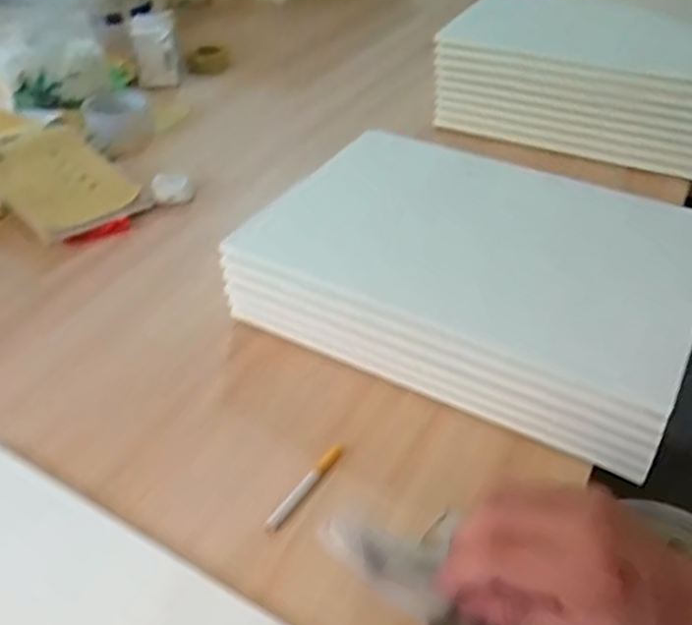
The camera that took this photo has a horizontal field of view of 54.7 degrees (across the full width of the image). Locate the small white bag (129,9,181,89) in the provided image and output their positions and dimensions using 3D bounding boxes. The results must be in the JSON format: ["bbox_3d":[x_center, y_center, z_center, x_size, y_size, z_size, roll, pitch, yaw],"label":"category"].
[{"bbox_3d":[-0.302,-0.430,1.077,0.070,0.087,0.128,-9,40,-10],"label":"small white bag"}]

